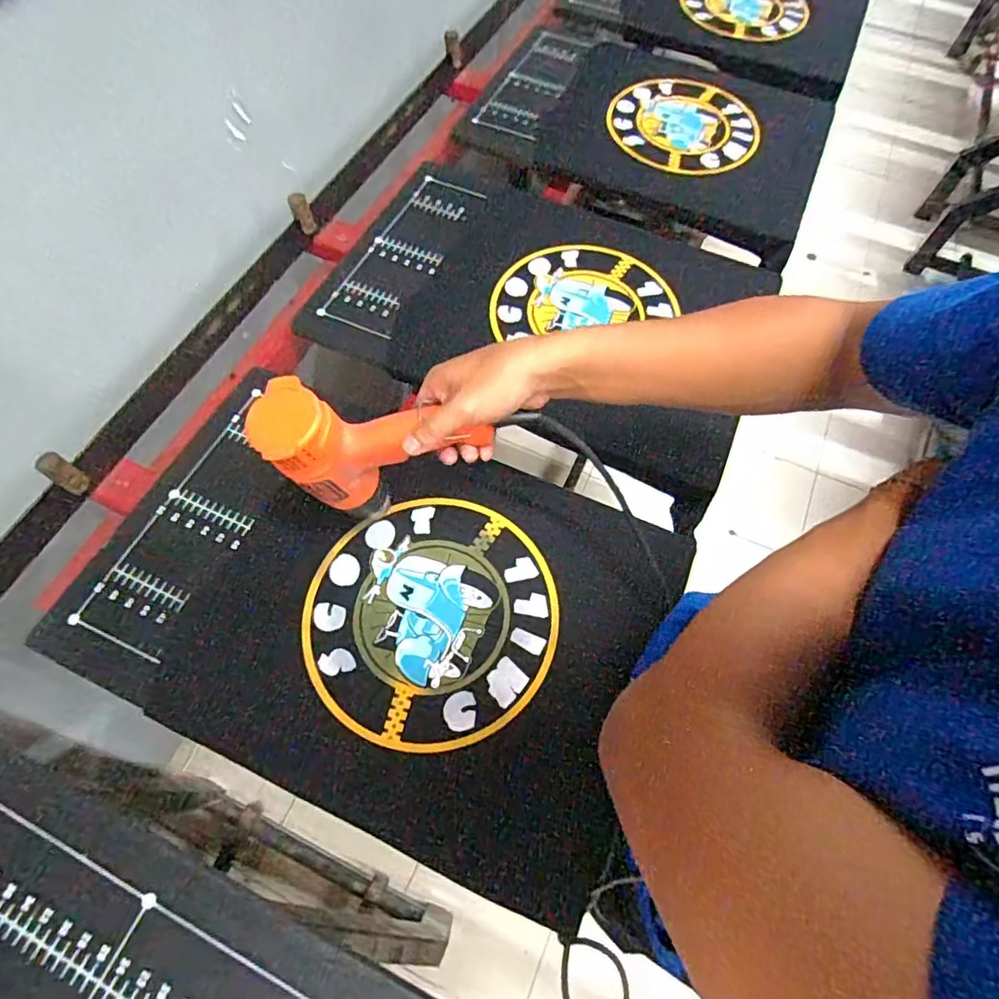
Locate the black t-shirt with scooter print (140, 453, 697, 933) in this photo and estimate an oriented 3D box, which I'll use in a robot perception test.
[{"bbox_3d":[-0.072,0.121,0.593,0.440,0.031,0.387,22,65,9],"label":"black t-shirt with scooter print"}]

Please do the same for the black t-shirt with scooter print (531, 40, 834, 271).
[{"bbox_3d":[0.332,-0.651,1.014,0.464,0.076,0.405,22,65,9],"label":"black t-shirt with scooter print"}]

